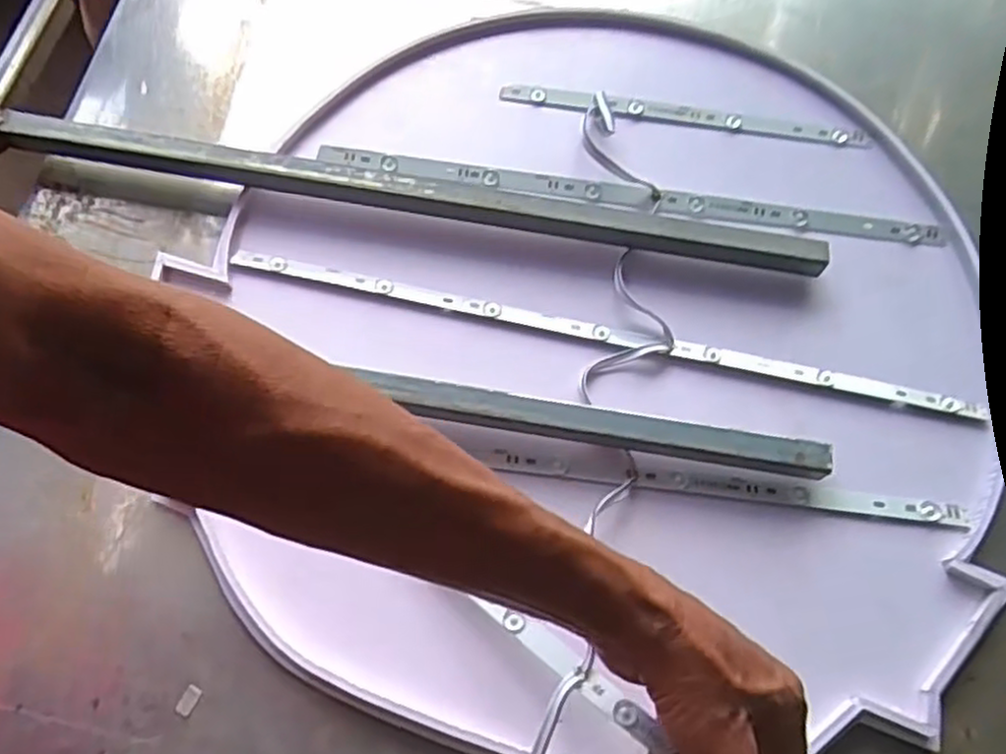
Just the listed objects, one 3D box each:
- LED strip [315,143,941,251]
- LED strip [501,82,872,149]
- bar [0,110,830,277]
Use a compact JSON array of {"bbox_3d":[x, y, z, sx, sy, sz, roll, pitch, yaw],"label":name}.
[{"bbox_3d":[0.094,-0.135,0.555,0.462,0.010,0.017,8,69,1],"label":"LED strip"},{"bbox_3d":[0.143,-0.203,0.584,0.286,0.014,0.015,8,69,2],"label":"LED strip"},{"bbox_3d":[-0.074,-0.131,0.531,0.593,0.031,0.020,10,69,2],"label":"bar"}]

